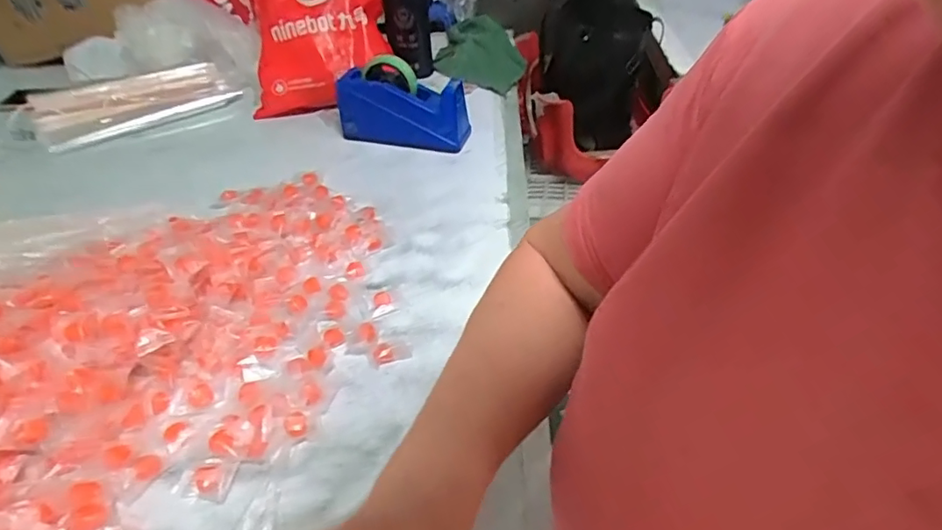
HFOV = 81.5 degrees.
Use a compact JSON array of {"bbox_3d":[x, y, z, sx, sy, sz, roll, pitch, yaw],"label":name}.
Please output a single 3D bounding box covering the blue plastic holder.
[{"bbox_3d":[-0.107,-0.246,0.858,0.209,0.109,0.057,7,43,11],"label":"blue plastic holder"}]

